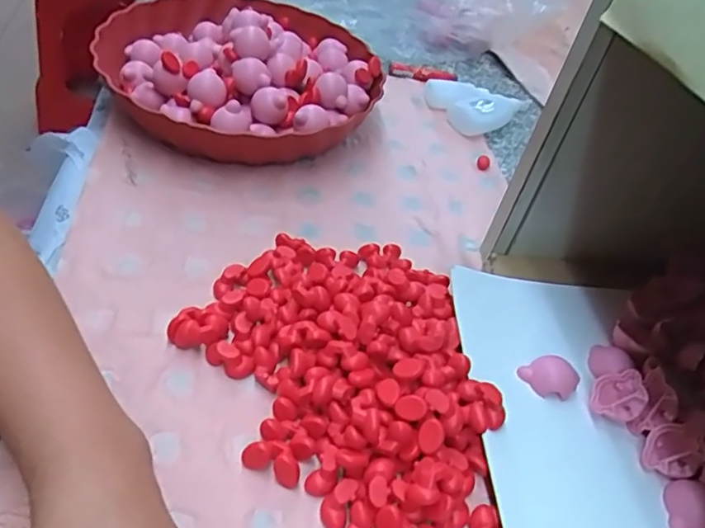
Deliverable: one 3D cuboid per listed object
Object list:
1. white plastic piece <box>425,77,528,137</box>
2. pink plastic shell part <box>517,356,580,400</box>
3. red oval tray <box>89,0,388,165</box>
[{"bbox_3d":[0.123,-0.161,0.600,0.099,0.027,0.066,14,44,0],"label":"white plastic piece"},{"bbox_3d":[0.120,0.067,0.359,0.031,0.009,0.027,35,48,20],"label":"pink plastic shell part"},{"bbox_3d":[-0.098,-0.176,0.528,0.241,0.066,0.246,4,45,-10],"label":"red oval tray"}]

